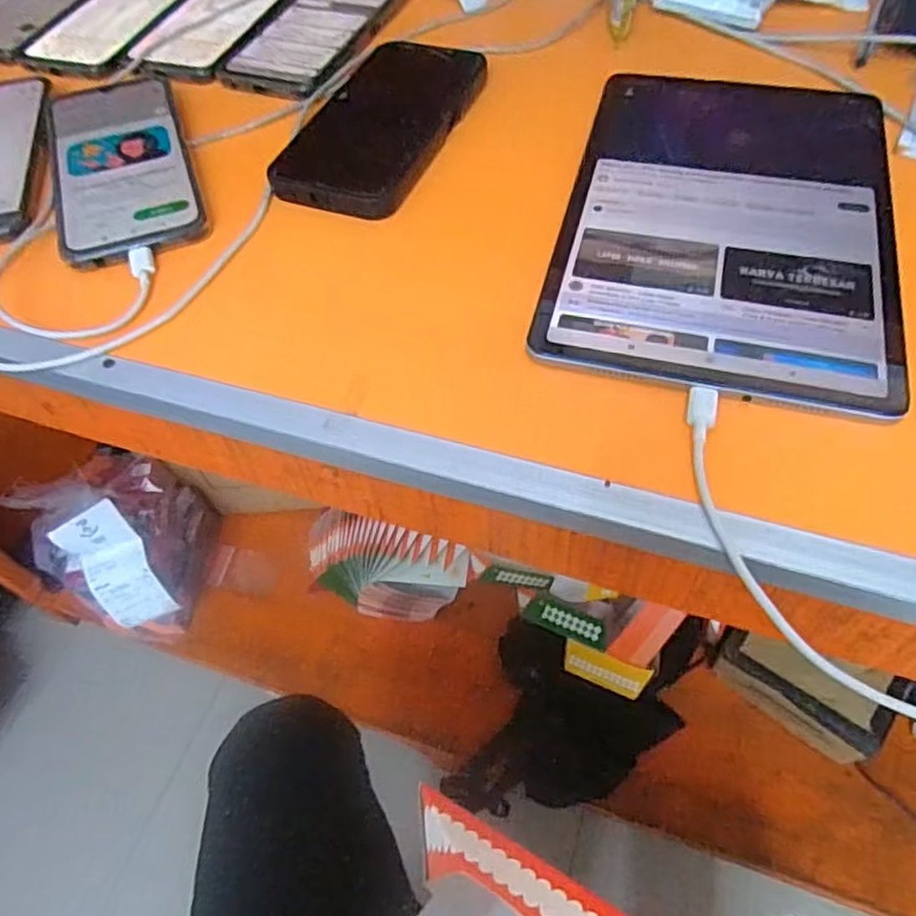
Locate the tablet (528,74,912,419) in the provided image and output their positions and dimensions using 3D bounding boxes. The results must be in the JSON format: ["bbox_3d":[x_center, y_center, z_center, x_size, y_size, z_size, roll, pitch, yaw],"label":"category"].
[{"bbox_3d":[0.142,-0.132,0.355,0.161,0.005,0.246,12,59,11],"label":"tablet"}]

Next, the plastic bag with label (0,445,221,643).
[{"bbox_3d":[-0.464,0.121,0.947,0.151,0.262,0.210,0,56,4],"label":"plastic bag with label"}]

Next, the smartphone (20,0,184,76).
[{"bbox_3d":[-0.261,-0.348,0.524,0.085,0.007,0.160,15,58,13],"label":"smartphone"}]

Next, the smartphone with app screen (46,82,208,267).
[{"bbox_3d":[-0.204,-0.181,0.406,0.078,0.009,0.165,-19,57,-9],"label":"smartphone with app screen"}]

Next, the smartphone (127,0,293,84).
[{"bbox_3d":[-0.175,-0.336,0.506,0.083,0.005,0.172,19,59,16],"label":"smartphone"}]

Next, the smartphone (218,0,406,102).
[{"bbox_3d":[-0.101,-0.313,0.488,0.085,0.008,0.168,16,59,14],"label":"smartphone"}]

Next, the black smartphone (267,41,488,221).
[{"bbox_3d":[-0.046,-0.209,0.414,0.084,0.010,0.170,19,59,16],"label":"black smartphone"}]

